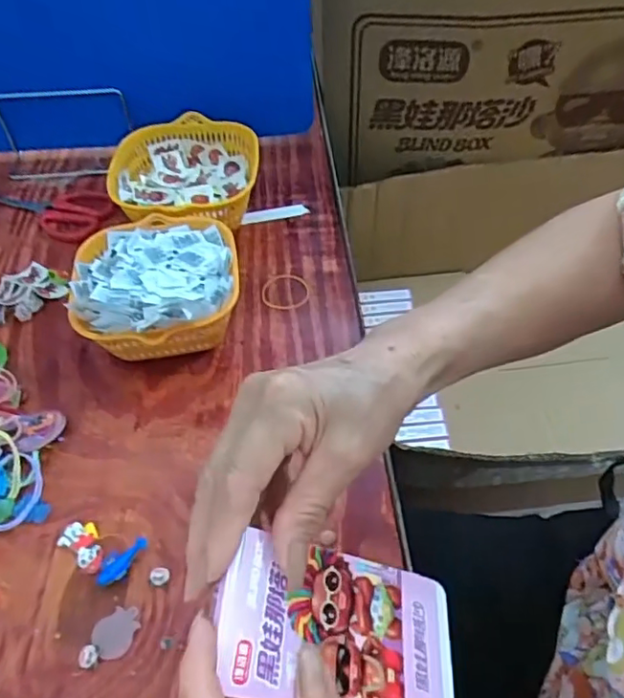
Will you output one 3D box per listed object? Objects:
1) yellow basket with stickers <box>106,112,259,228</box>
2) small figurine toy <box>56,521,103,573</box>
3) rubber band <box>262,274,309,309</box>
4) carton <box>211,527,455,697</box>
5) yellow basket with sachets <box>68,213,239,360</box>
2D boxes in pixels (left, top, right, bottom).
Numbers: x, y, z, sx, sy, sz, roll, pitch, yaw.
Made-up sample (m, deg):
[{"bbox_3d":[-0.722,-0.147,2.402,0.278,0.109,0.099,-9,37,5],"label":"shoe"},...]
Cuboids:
[{"bbox_3d":[-0.129,-0.168,0.603,0.142,0.066,0.155,-3,52,0],"label":"yellow basket with stickers"},{"bbox_3d":[-0.157,0.136,0.402,0.038,0.007,0.024,32,59,24],"label":"small figurine toy"},{"bbox_3d":[-0.025,-0.056,0.554,0.045,0.004,0.046,-1,52,2],"label":"rubber band"},{"bbox_3d":[0.015,0.127,0.263,0.121,0.005,0.064,23,52,-23],"label":"carton"},{"bbox_3d":[-0.130,-0.052,0.501,0.131,0.085,0.140,-9,52,-5],"label":"yellow basket with sachets"}]

